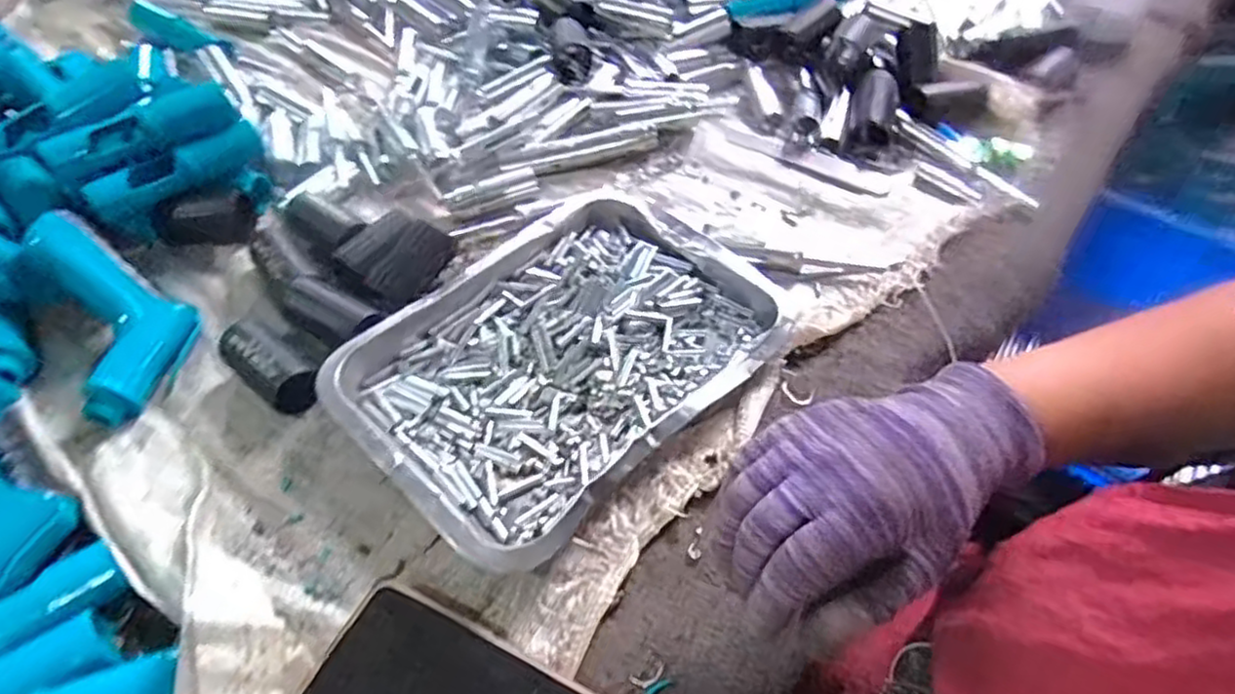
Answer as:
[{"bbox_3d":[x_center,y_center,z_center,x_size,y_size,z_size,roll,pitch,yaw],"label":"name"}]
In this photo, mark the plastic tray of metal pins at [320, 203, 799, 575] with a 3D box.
[{"bbox_3d":[-0.033,0.002,0.432,0.181,0.035,0.253,41,62,22],"label":"plastic tray of metal pins"}]

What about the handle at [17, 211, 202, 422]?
[{"bbox_3d":[-0.311,-0.022,0.437,0.069,0.037,0.136,-33,80,-24],"label":"handle"}]

